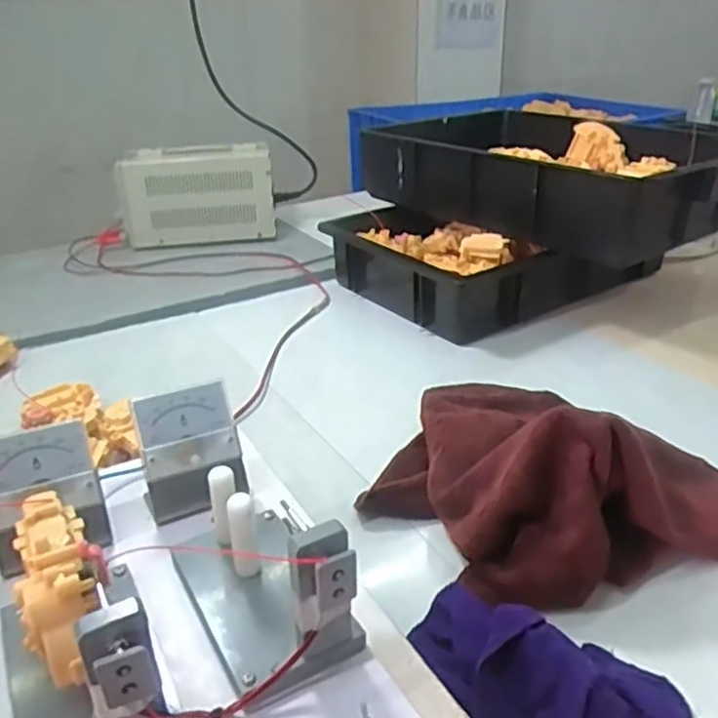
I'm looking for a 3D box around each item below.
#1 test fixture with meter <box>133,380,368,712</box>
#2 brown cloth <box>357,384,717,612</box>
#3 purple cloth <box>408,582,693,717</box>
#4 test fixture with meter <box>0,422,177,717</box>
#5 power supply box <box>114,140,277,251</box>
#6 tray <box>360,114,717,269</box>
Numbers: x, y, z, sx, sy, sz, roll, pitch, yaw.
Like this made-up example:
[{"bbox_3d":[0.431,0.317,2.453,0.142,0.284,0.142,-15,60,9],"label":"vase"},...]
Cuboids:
[{"bbox_3d":[-0.071,0.092,0.392,0.070,0.083,0.196,-15,31,-25],"label":"test fixture with meter"},{"bbox_3d":[0.154,0.077,0.518,0.296,0.111,0.220,22,36,38],"label":"brown cloth"},{"bbox_3d":[0.108,0.183,0.389,0.157,0.050,0.093,6,28,13],"label":"purple cloth"},{"bbox_3d":[-0.151,0.114,0.351,0.072,0.077,0.199,-16,31,-26],"label":"test fixture with meter"},{"bbox_3d":[-0.266,-0.265,1.136,0.243,0.155,0.109,-8,28,-12],"label":"power supply box"},{"bbox_3d":[0.283,-0.265,0.961,0.374,0.098,0.475,-21,34,-33],"label":"tray"}]

